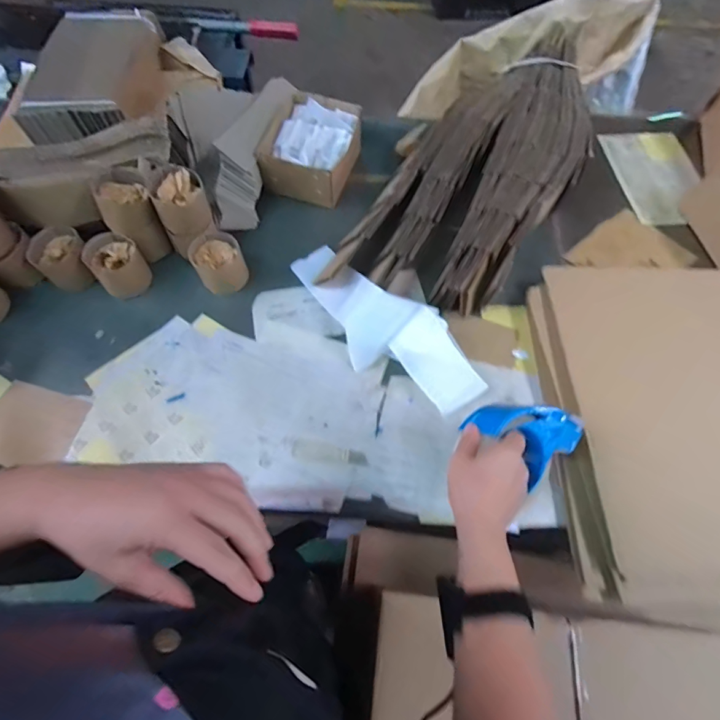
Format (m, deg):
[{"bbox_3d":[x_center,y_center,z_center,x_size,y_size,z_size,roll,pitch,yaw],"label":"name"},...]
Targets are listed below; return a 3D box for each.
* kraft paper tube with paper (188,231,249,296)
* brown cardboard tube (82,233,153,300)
[{"bbox_3d":[-0.242,-0.167,0.730,0.080,0.069,0.081,1,64,-1],"label":"kraft paper tube with paper"},{"bbox_3d":[-0.413,-0.162,0.723,0.082,0.069,0.079,-36,70,-16],"label":"brown cardboard tube"}]

